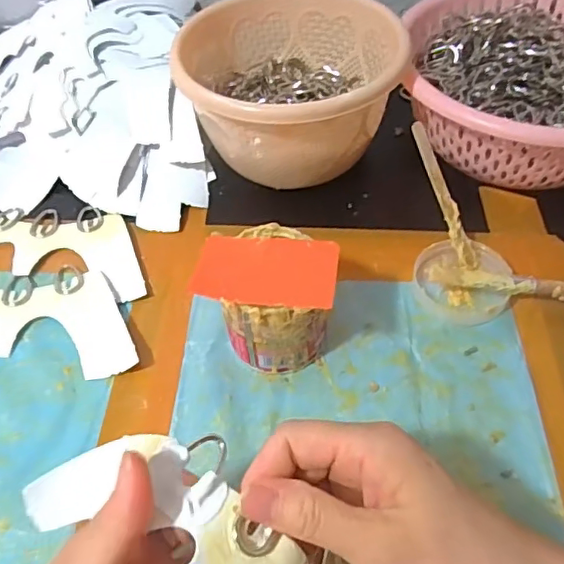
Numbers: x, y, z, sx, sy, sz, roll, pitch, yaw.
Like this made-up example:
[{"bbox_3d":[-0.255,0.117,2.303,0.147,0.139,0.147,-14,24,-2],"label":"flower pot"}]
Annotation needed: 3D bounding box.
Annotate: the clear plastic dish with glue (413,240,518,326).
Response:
[{"bbox_3d":[0.128,0.000,0.390,0.063,0.021,0.060,-1,51,1],"label":"clear plastic dish with glue"}]

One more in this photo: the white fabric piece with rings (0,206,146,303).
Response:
[{"bbox_3d":[-0.201,-0.037,0.445,0.220,0.009,0.077,11,52,11],"label":"white fabric piece with rings"}]

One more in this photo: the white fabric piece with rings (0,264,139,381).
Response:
[{"bbox_3d":[-0.203,0.017,0.404,0.224,0.007,0.078,8,52,11],"label":"white fabric piece with rings"}]

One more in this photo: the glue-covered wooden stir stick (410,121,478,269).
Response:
[{"bbox_3d":[0.117,-0.061,0.399,0.014,0.006,0.110,-23,94,-14],"label":"glue-covered wooden stir stick"}]

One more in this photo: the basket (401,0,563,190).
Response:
[{"bbox_3d":[0.211,-0.167,0.464,0.207,0.069,0.210,-2,51,2],"label":"basket"}]

